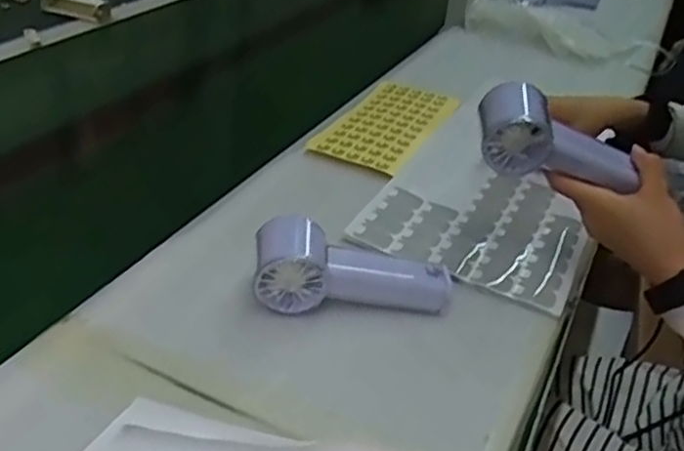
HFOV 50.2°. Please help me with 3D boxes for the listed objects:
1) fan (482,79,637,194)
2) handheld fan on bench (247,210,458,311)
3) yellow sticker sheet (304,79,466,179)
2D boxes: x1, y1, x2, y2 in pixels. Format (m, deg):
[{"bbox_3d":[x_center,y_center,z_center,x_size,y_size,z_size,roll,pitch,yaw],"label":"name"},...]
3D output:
[{"bbox_3d":[0.180,-0.065,0.618,0.132,0.071,0.056,23,36,-8],"label":"fan"},{"bbox_3d":[0.010,0.038,0.571,0.152,0.060,0.054,5,37,-3],"label":"handheld fan on bench"},{"bbox_3d":[0.054,-0.122,0.859,0.107,0.010,0.227,21,36,19],"label":"yellow sticker sheet"}]

